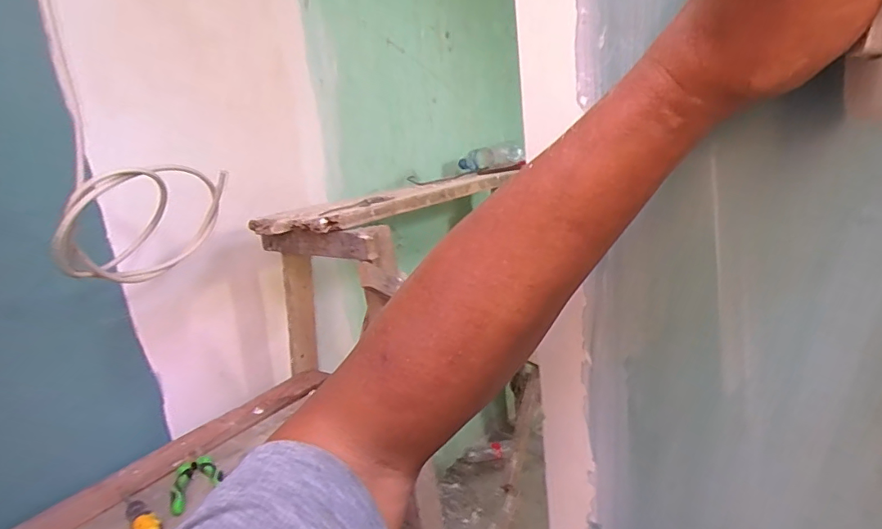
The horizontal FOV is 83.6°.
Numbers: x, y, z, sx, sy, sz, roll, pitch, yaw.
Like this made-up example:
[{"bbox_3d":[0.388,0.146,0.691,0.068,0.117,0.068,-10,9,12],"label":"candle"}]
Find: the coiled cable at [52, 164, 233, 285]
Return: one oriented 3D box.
[{"bbox_3d":[-0.508,-0.063,0.866,0.287,0.205,0.227,-19,20,-37],"label":"coiled cable"}]

